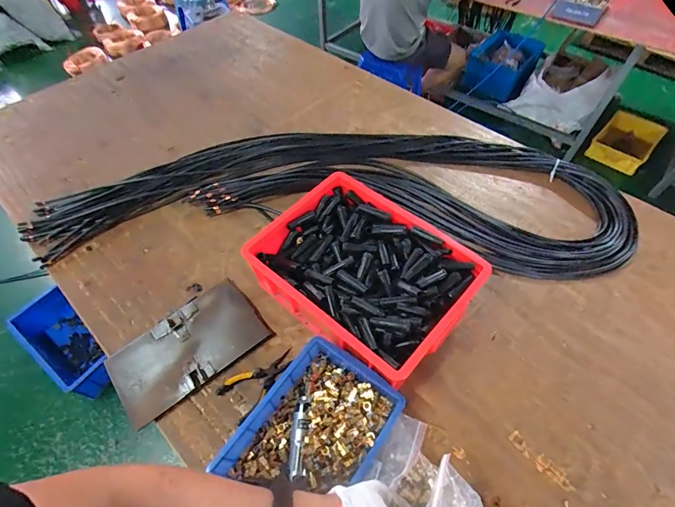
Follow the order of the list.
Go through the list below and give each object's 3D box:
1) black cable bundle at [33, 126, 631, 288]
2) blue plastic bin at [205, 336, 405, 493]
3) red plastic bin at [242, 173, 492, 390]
[{"bbox_3d":[-0.029,-0.193,1.001,1.580,0.045,0.540,3,55,3],"label":"black cable bundle"},{"bbox_3d":[-0.040,0.321,0.636,0.211,0.079,0.280,31,61,20],"label":"blue plastic bin"},{"bbox_3d":[0.057,0.051,0.775,0.410,0.152,0.307,36,63,23],"label":"red plastic bin"}]

